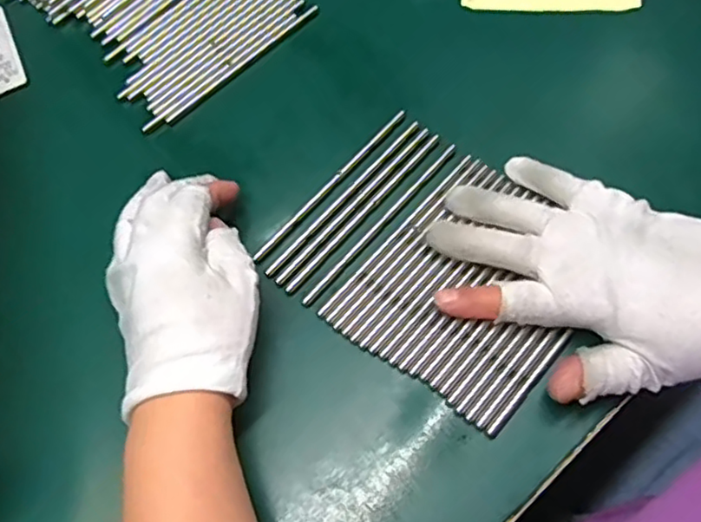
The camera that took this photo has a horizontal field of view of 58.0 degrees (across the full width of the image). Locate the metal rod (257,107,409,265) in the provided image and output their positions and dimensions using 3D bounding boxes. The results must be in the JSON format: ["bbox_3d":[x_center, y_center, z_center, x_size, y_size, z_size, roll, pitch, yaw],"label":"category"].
[{"bbox_3d":[-0.012,-0.048,0.391,0.007,0.007,0.133,38,73,19],"label":"metal rod"}]

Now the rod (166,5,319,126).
[{"bbox_3d":[-0.074,-0.139,0.438,0.134,0.006,0.005,-41,70,-15],"label":"rod"}]

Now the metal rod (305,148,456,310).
[{"bbox_3d":[0.019,-0.023,0.376,0.006,0.007,0.134,38,73,19],"label":"metal rod"}]

